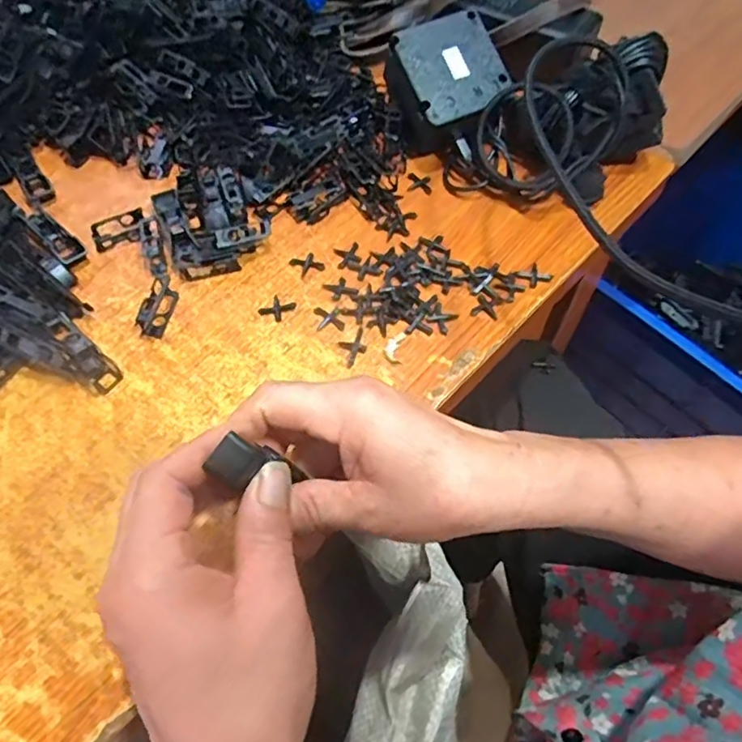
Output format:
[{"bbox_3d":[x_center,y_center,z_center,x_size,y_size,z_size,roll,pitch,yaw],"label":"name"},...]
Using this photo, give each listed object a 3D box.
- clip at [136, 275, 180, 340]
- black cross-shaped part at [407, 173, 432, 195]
[{"bbox_3d":[-0.138,-0.045,0.371,0.014,0.016,0.043,8,59,4],"label":"clip"},{"bbox_3d":[0.037,-0.143,0.433,0.018,0.004,0.021,2,60,1],"label":"black cross-shaped part"}]

